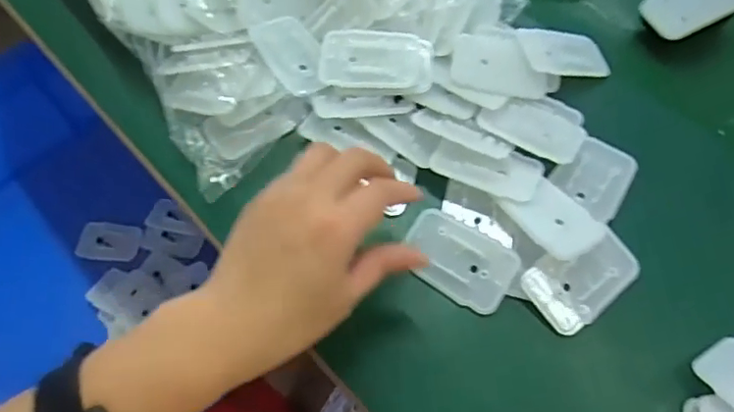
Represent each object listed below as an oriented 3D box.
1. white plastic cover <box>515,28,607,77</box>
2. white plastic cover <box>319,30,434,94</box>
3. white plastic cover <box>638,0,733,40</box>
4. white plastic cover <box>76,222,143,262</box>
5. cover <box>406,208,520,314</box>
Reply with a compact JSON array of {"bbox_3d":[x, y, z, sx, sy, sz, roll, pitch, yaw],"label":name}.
[{"bbox_3d":[0.145,-0.113,0.410,0.066,0.007,0.036,1,74,-9],"label":"white plastic cover"},{"bbox_3d":[0.006,-0.103,0.396,0.077,0.011,0.046,4,84,2],"label":"white plastic cover"},{"bbox_3d":[0.246,-0.155,0.419,0.068,0.005,0.051,-28,56,8],"label":"white plastic cover"},{"bbox_3d":[-0.298,0.042,0.648,0.065,0.004,0.045,8,64,-16],"label":"white plastic cover"},{"bbox_3d":[0.057,0.032,0.348,0.068,0.010,0.046,29,67,15],"label":"cover"}]

